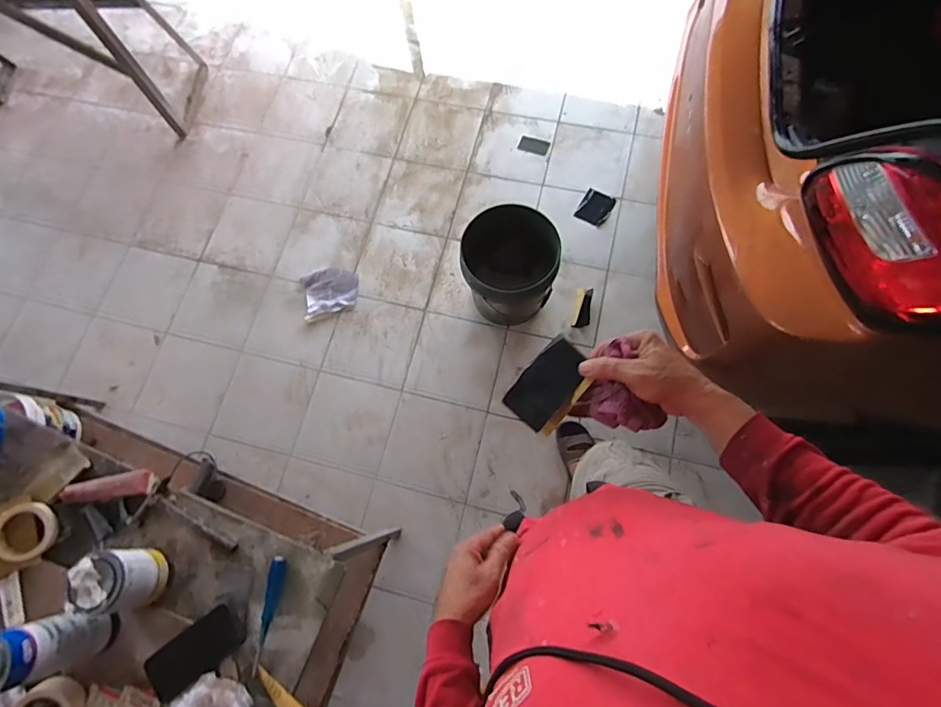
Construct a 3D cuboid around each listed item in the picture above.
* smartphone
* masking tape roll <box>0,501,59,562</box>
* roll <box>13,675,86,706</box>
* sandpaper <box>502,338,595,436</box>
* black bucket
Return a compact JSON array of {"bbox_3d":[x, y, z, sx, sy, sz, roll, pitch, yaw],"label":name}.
[{"bbox_3d":[-0.497,0.538,0.838,0.169,0.015,0.083,-37,75,-7],"label":"smartphone"},{"bbox_3d":[-0.863,0.344,0.893,0.105,0.017,0.105,-28,84,-25],"label":"masking tape roll"},{"bbox_3d":[-0.726,0.621,0.792,0.110,0.037,0.104,-36,75,-7],"label":"roll"},{"bbox_3d":[0.097,0.039,0.559,0.070,0.016,0.106,45,107,29],"label":"sandpaper"},{"bbox_3d":[0.117,-0.265,1.482,0.276,0.338,0.270,-1,74,3],"label":"black bucket"}]

